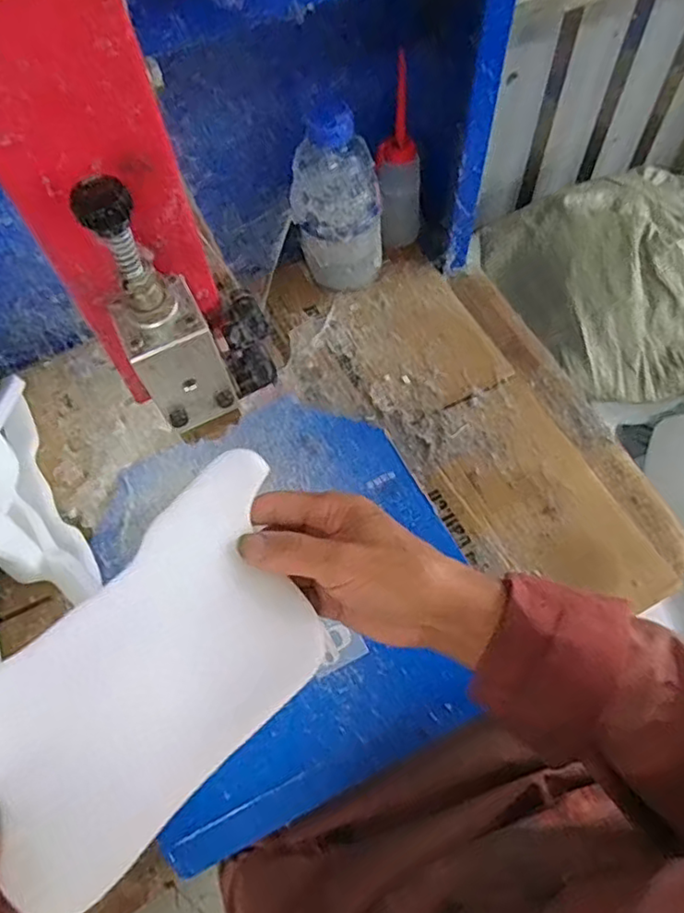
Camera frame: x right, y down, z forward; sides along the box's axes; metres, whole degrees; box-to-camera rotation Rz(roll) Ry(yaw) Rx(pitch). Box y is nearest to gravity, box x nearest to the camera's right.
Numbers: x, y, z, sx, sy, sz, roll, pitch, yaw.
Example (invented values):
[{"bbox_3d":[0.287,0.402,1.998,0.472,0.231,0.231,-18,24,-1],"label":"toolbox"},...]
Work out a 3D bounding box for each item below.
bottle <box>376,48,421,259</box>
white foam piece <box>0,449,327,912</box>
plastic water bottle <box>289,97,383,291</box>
[{"bbox_3d":[0.061,-0.287,0.621,0.051,0.167,0.055,8,63,5],"label":"bottle"},{"bbox_3d":[-0.105,0.112,0.312,0.119,0.037,0.237,40,71,19],"label":"white foam piece"},{"bbox_3d":[0.000,-0.252,0.606,0.085,0.177,0.090,3,63,3],"label":"plastic water bottle"}]

